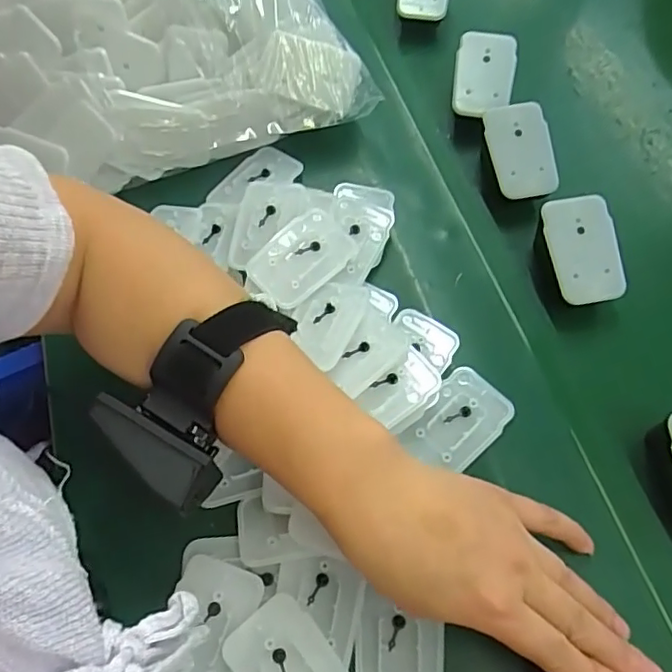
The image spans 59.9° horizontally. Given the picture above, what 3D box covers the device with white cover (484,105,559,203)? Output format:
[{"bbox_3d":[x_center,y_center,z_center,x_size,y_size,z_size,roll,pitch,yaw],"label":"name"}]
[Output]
[{"bbox_3d":[0.129,-0.129,0.406,0.040,0.008,0.066,-15,86,14],"label":"device with white cover"}]

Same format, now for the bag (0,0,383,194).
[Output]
[{"bbox_3d":[-0.151,-0.263,0.452,0.268,0.115,0.284,-16,65,-6],"label":"bag"}]

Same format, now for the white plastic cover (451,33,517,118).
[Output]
[{"bbox_3d":[0.112,-0.196,0.440,0.045,0.010,0.061,8,93,3],"label":"white plastic cover"}]

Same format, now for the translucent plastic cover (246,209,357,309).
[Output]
[{"bbox_3d":[-0.021,-0.052,0.376,0.068,0.009,0.042,-39,70,-16],"label":"translucent plastic cover"}]

